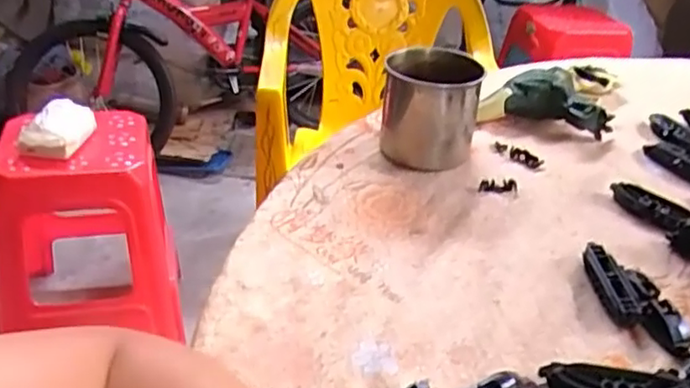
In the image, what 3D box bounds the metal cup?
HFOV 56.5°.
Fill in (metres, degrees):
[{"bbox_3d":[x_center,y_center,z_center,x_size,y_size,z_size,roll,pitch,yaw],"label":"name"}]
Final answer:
[{"bbox_3d":[0.084,-0.088,0.634,0.089,0.094,0.089,5,32,3],"label":"metal cup"}]

